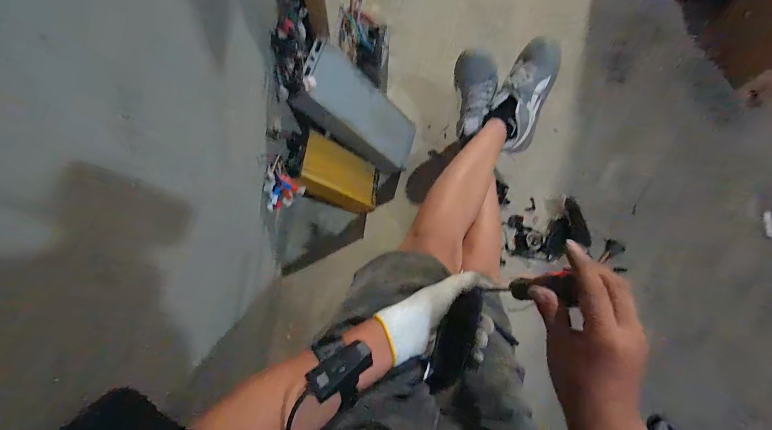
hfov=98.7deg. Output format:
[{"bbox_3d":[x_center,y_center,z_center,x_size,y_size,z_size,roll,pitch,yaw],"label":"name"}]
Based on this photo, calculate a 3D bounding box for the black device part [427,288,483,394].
[{"bbox_3d":[0.098,0.171,0.458,0.045,0.017,0.141,25,73,5],"label":"black device part"}]

